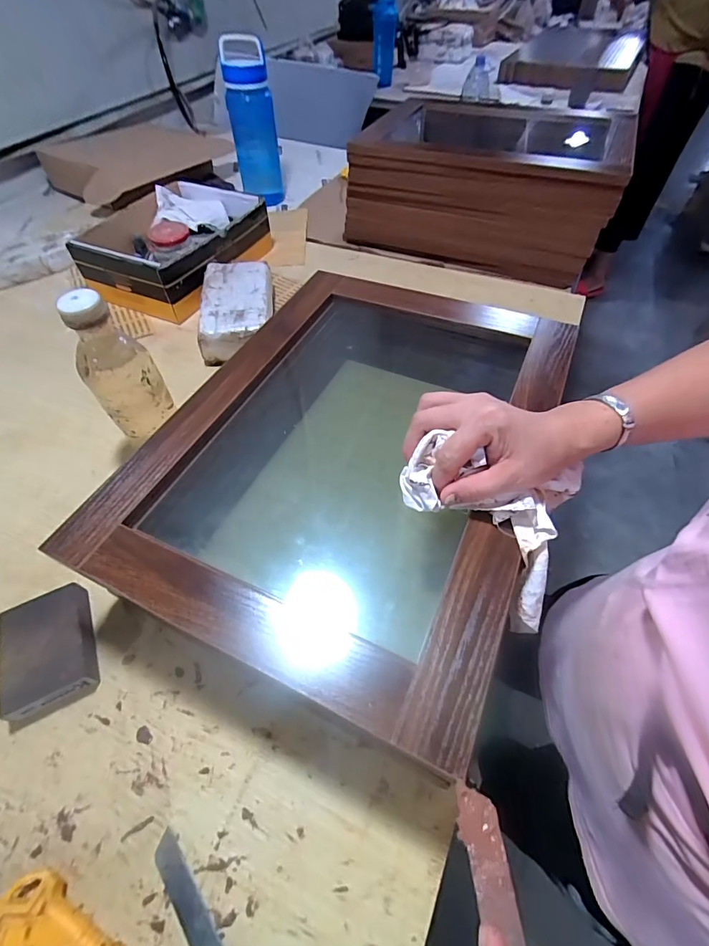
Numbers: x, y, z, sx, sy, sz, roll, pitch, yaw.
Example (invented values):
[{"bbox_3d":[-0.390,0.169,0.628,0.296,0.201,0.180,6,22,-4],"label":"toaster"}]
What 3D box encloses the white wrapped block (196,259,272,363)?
[{"bbox_3d":[-0.191,-0.268,0.681,0.112,0.070,0.201,-6,53,-4],"label":"white wrapped block"}]

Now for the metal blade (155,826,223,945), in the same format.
[{"bbox_3d":[-0.116,0.307,0.289,0.018,0.004,0.097,-35,61,-23],"label":"metal blade"}]

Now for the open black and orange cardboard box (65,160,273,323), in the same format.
[{"bbox_3d":[-0.328,-0.431,0.773,0.223,0.110,0.302,17,57,14],"label":"open black and orange cardboard box"}]

